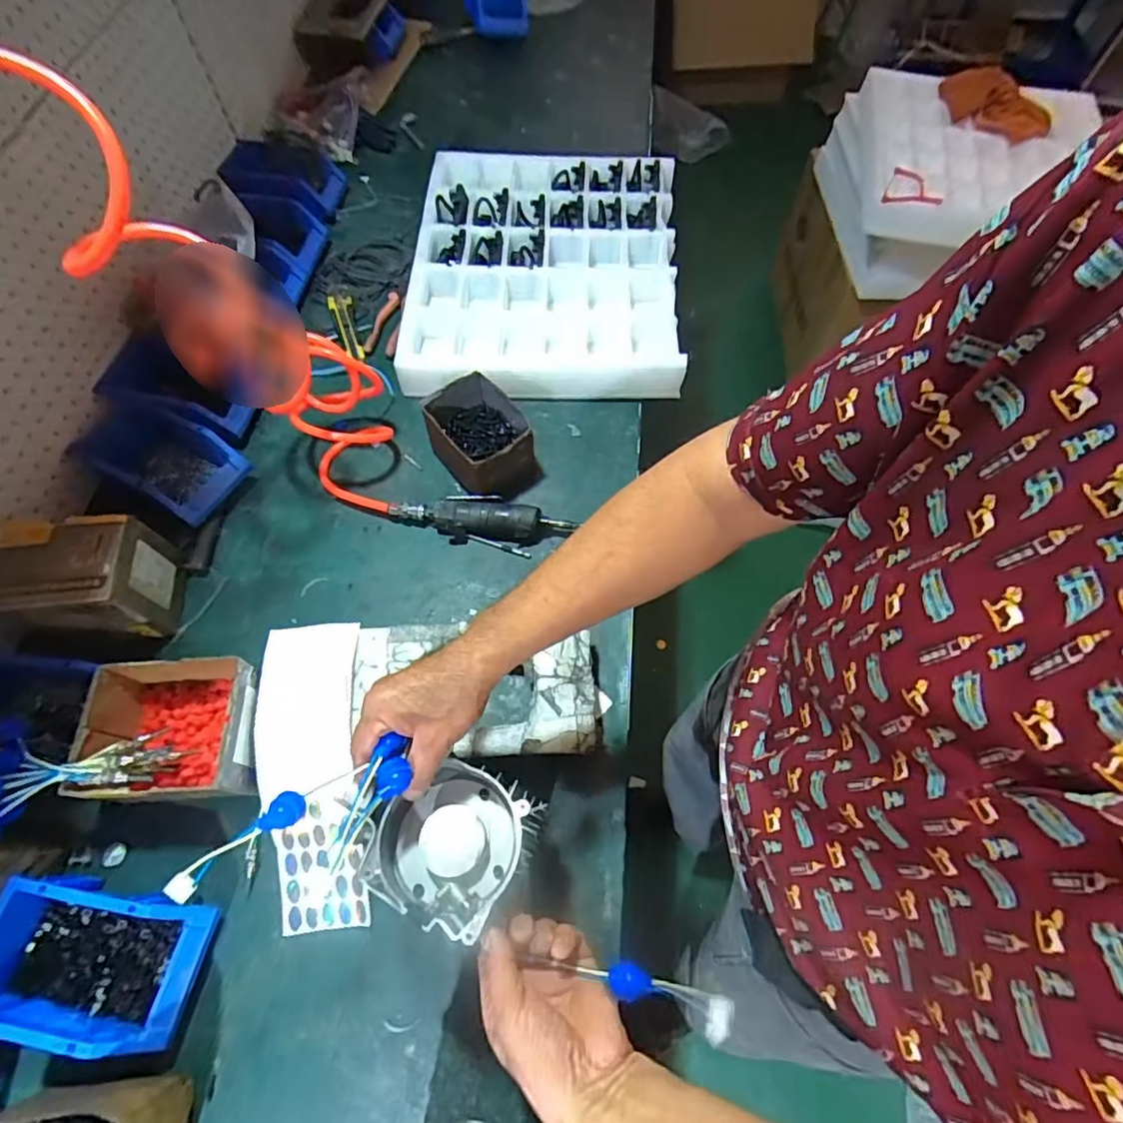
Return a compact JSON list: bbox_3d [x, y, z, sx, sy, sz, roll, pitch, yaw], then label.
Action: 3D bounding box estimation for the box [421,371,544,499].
[{"bbox_3d":[-0.106,-0.167,0.807,0.114,0.098,0.148,-35,69,-16],"label":"box"}]

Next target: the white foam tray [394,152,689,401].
[{"bbox_3d":[-0.027,-0.492,0.951,0.426,0.085,0.494,2,75,0],"label":"white foam tray"}]

